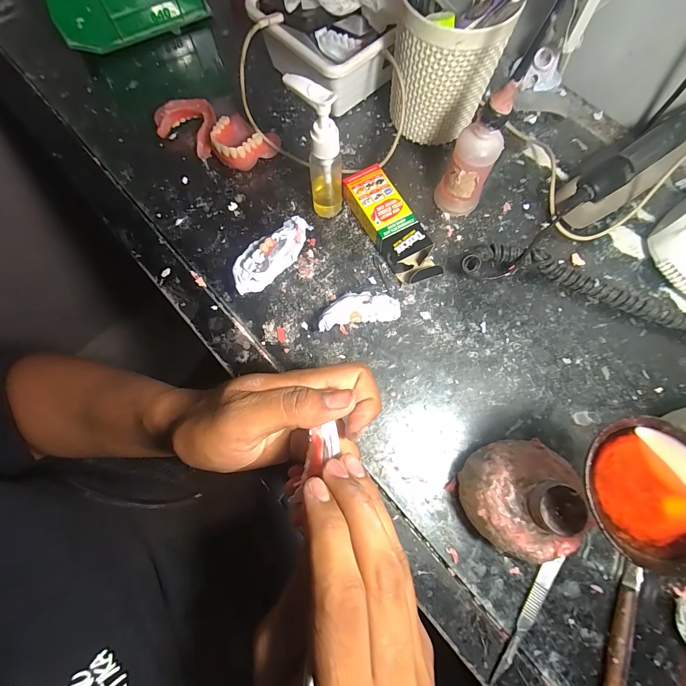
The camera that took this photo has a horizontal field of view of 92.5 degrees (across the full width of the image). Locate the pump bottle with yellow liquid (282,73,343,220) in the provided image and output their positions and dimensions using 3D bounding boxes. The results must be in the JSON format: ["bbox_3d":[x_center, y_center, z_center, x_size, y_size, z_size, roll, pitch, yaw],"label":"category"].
[{"bbox_3d":[-0.018,-0.160,0.279,0.029,0.116,0.036,-24,76,-6],"label":"pump bottle with yellow liquid"}]

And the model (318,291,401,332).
[{"bbox_3d":[0.013,-0.028,0.290,0.070,0.025,0.024,-12,75,-3],"label":"model"}]

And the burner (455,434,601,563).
[{"bbox_3d":[0.122,0.105,0.225,0.066,0.077,0.070,0,74,1],"label":"burner"}]

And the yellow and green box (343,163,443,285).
[{"bbox_3d":[0.046,-0.111,0.312,0.040,0.026,0.120,-27,76,-7],"label":"yellow and green box"}]

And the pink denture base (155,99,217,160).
[{"bbox_3d":[-0.165,-0.225,0.349,0.062,0.027,0.057,-17,75,-4],"label":"pink denture base"}]

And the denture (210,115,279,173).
[{"bbox_3d":[-0.101,-0.207,0.342,0.057,0.030,0.054,0,74,1],"label":"denture"}]

